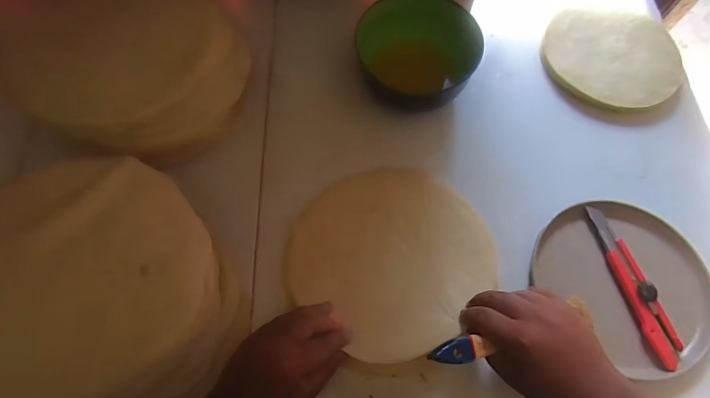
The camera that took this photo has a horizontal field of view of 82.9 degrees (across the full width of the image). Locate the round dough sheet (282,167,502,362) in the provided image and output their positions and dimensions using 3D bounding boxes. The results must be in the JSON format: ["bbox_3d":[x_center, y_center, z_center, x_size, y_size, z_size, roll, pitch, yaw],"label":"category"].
[{"bbox_3d":[0.040,0.058,0.447,0.203,0.021,0.205,39,71,14],"label":"round dough sheet"}]

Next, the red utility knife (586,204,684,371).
[{"bbox_3d":[0.306,0.090,0.436,0.033,0.018,0.174,-13,68,-7],"label":"red utility knife"}]

